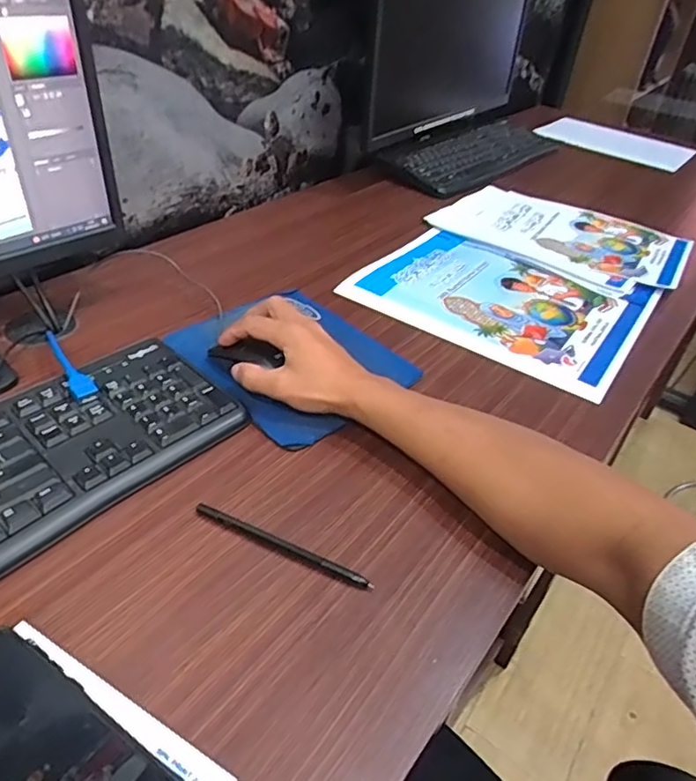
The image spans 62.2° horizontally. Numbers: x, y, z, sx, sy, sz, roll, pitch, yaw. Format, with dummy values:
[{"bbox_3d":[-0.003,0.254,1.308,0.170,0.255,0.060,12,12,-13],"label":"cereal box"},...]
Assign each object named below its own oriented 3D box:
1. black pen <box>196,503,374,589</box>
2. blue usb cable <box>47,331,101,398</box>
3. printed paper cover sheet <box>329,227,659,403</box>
[{"bbox_3d":[-0.047,0.109,0.407,0.138,0.004,0.006,20,41,15],"label":"black pen"},{"bbox_3d":[-0.243,-0.025,0.507,0.019,0.013,0.100,-20,47,-30],"label":"blue usb cable"},{"bbox_3d":[0.191,-0.122,0.718,0.321,0.009,0.270,27,43,22],"label":"printed paper cover sheet"}]

